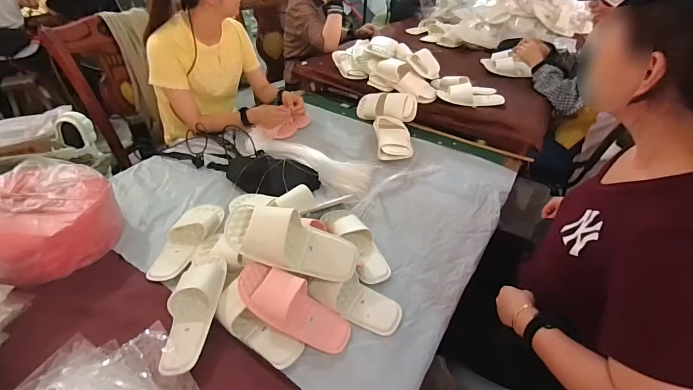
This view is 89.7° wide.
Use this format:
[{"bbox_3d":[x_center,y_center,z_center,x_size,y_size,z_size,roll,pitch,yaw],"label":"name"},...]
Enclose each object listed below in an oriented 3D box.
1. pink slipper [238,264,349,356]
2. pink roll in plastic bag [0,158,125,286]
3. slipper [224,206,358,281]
[{"bbox_3d":[-0.099,0.206,0.649,0.234,0.052,0.096,35,43,0],"label":"pink slipper"},{"bbox_3d":[-0.673,0.055,0.752,0.280,0.151,0.276,2,39,-2],"label":"pink roll in plastic bag"},{"bbox_3d":[-0.111,0.097,0.707,0.272,0.070,0.113,22,74,-7],"label":"slipper"}]

